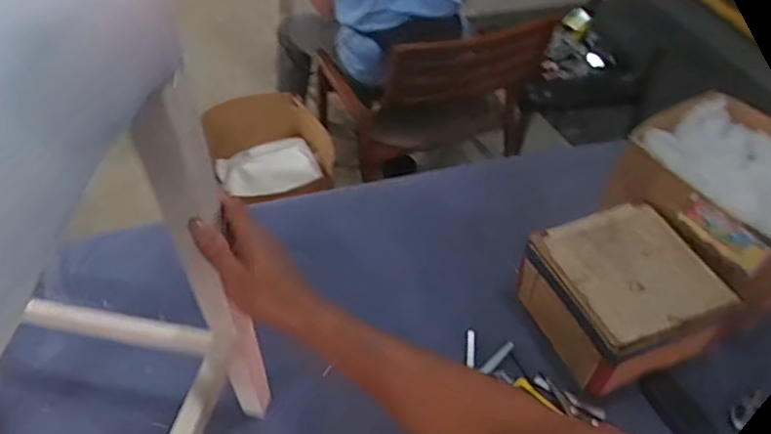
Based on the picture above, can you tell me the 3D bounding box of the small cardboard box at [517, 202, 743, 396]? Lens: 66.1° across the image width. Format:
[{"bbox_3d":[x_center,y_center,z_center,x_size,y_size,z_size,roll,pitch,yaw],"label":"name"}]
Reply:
[{"bbox_3d":[0.344,0.118,0.875,0.221,0.129,0.218,-15,49,-17],"label":"small cardboard box"}]

